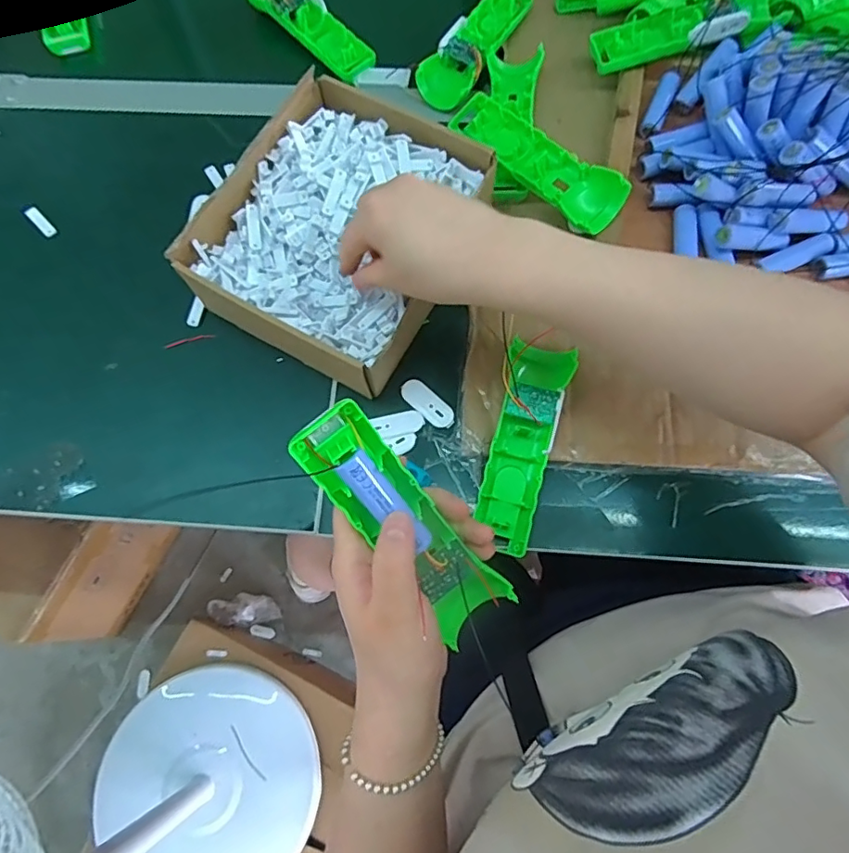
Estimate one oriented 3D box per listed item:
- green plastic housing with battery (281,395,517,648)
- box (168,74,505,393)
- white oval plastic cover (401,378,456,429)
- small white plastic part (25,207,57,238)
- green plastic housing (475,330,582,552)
[{"bbox_3d":[-0.010,0.057,0.303,0.043,0.029,0.158,-41,110,-11],"label":"green plastic housing with battery"},{"bbox_3d":[-0.067,-0.160,0.443,0.183,0.068,0.221,28,75,9],"label":"box"},{"bbox_3d":[0.003,-0.018,0.433,0.050,0.004,0.021,43,78,13],"label":"white oval plastic cover"},{"bbox_3d":[-0.353,-0.189,0.493,0.011,0.004,0.037,-43,77,-12],"label":"small white plastic part"},{"bbox_3d":[0.072,0.013,0.408,0.048,0.031,0.157,17,74,6],"label":"green plastic housing"}]

